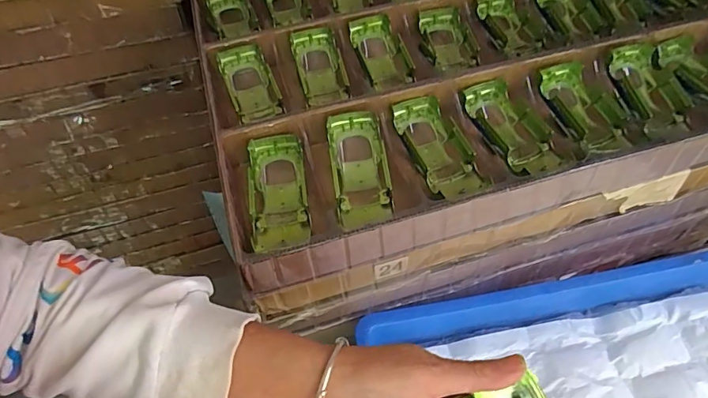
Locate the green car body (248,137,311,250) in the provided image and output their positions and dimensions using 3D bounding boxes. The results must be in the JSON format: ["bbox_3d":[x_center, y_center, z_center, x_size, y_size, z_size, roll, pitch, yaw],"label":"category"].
[{"bbox_3d":[-0.073,-0.010,0.445,0.052,0.031,0.112,-8,54,-3],"label":"green car body"}]

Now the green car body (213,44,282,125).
[{"bbox_3d":[-0.120,-0.133,0.534,0.051,0.026,0.094,-21,74,-12],"label":"green car body"}]

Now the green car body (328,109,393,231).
[{"bbox_3d":[0.005,-0.030,0.455,0.052,0.029,0.116,-7,69,-2],"label":"green car body"}]

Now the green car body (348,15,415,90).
[{"bbox_3d":[0.032,-0.173,0.557,0.056,0.042,0.089,-17,55,-9],"label":"green car body"}]

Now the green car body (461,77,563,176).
[{"bbox_3d":[0.159,-0.072,0.481,0.058,0.032,0.110,-17,55,-10],"label":"green car body"}]

